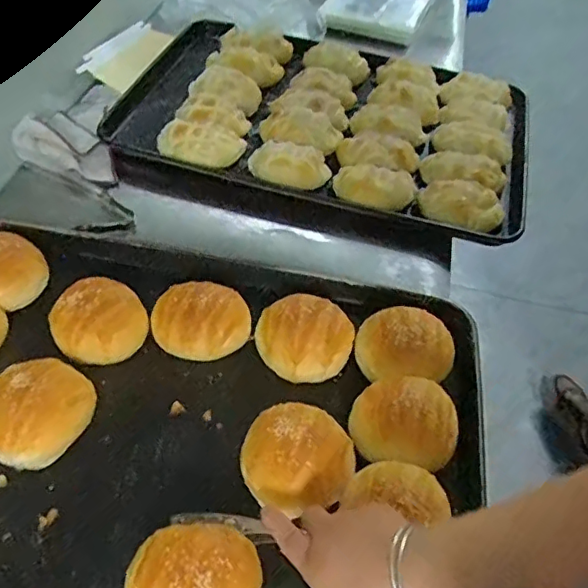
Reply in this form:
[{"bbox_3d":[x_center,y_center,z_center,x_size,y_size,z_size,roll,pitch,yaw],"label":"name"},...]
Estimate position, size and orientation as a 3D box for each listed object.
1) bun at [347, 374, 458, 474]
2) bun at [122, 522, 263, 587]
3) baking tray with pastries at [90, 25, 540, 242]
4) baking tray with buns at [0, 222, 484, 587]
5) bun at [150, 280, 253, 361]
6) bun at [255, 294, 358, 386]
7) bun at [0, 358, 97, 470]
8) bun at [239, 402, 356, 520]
[{"bbox_3d":[0.104,0.114,0.529,0.099,0.045,0.079,13,51,6],"label":"bun"},{"bbox_3d":[-0.077,0.212,0.423,0.100,0.033,0.083,4,52,1],"label":"bun"},{"bbox_3d":[0.058,-0.278,0.883,0.592,0.061,0.389,17,51,8],"label":"baking tray with pastries"},{"bbox_3d":[-0.135,0.111,0.519,0.586,0.069,0.400,10,50,3],"label":"baking tray with buns"},{"bbox_3d":[-0.094,0.031,0.586,0.100,0.057,0.074,-7,51,-11],"label":"bun"},{"bbox_3d":[0.012,0.048,0.591,0.093,0.061,0.088,3,50,-3],"label":"bun"},{"bbox_3d":[-0.232,0.105,0.518,0.094,0.060,0.086,3,50,-3],"label":"bun"},{"bbox_3d":[0.004,0.147,0.508,0.100,0.060,0.090,-12,53,-15],"label":"bun"}]

